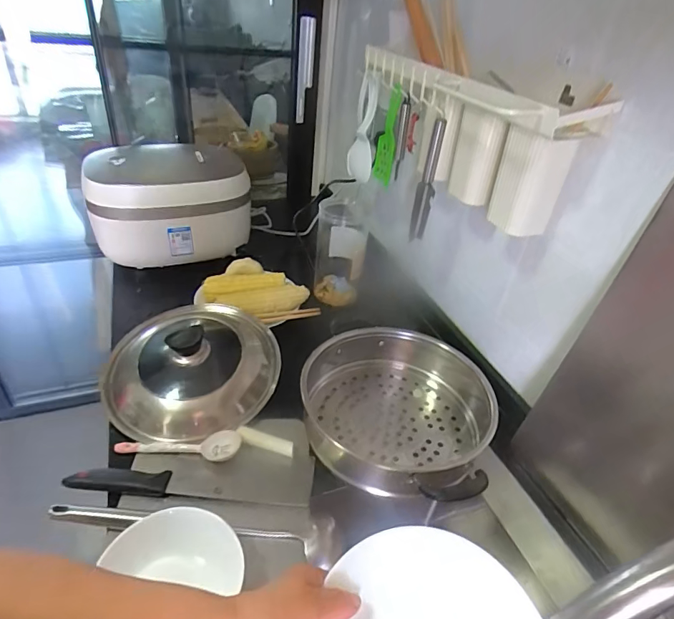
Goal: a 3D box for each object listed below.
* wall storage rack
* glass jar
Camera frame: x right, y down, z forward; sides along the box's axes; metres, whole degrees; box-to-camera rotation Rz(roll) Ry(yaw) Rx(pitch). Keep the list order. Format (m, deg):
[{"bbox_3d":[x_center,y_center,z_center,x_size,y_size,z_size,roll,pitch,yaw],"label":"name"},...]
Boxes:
[{"bbox_3d":[0.168,-0.263,0.654,0.109,0.154,0.411,-10,40,-22],"label":"wall storage rack"},{"bbox_3d":[0.008,-0.114,0.896,0.096,0.181,0.113,6,36,-2],"label":"glass jar"}]

